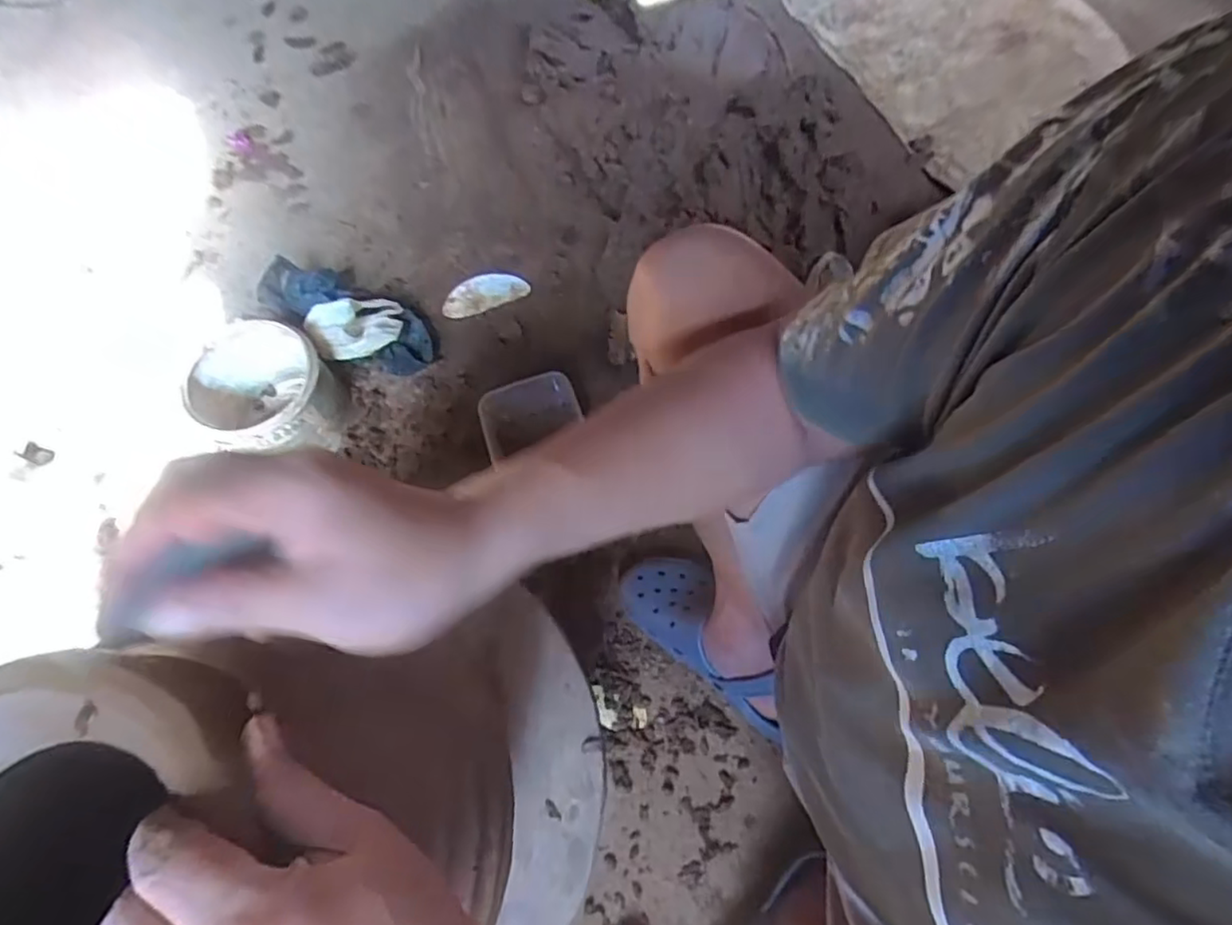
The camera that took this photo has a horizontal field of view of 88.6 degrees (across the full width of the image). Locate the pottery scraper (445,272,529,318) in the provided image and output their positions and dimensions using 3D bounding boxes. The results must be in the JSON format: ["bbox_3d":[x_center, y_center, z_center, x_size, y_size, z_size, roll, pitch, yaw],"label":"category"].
[{"bbox_3d":[-0.213,-0.275,1.021,0.139,0.022,0.059,-18,69,-4],"label":"pottery scraper"}]

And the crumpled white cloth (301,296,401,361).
[{"bbox_3d":[-0.376,-0.192,0.900,0.134,0.052,0.084,-16,69,-4],"label":"crumpled white cloth"}]

